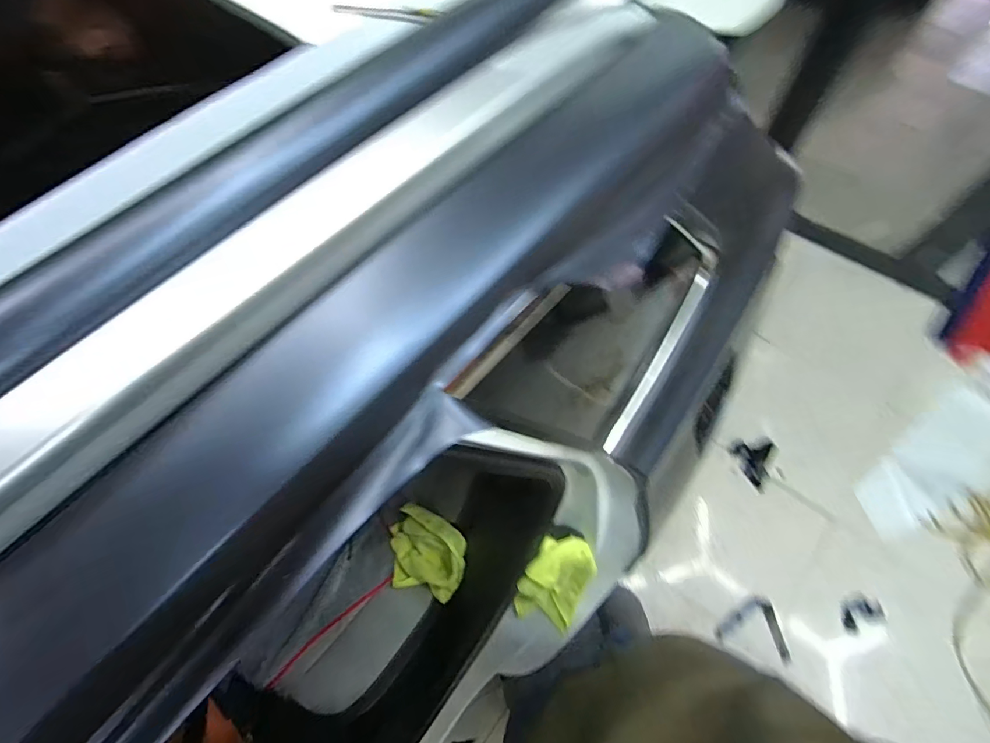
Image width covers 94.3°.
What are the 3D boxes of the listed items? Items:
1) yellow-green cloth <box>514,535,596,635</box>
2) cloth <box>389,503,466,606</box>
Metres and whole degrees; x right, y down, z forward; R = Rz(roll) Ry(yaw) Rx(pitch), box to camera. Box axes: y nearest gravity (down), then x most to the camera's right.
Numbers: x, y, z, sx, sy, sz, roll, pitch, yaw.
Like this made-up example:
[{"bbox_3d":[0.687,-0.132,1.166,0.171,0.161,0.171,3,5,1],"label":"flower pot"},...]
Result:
[{"bbox_3d":[0.122,0.431,0.910,0.151,0.291,0.055,-11,41,-2],"label":"yellow-green cloth"},{"bbox_3d":[-0.166,0.415,1.056,0.216,0.219,0.069,40,32,18],"label":"cloth"}]

